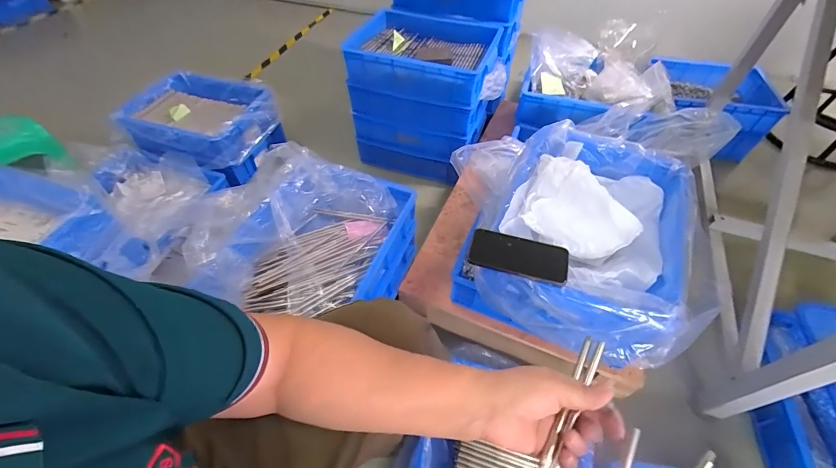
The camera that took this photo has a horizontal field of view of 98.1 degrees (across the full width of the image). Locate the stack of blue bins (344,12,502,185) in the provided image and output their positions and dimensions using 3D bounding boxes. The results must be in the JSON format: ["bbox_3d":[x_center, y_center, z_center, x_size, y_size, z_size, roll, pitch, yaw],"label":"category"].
[{"bbox_3d":[0.011,-0.435,1.187,0.411,0.393,0.272,16,53,12],"label":"stack of blue bins"}]

